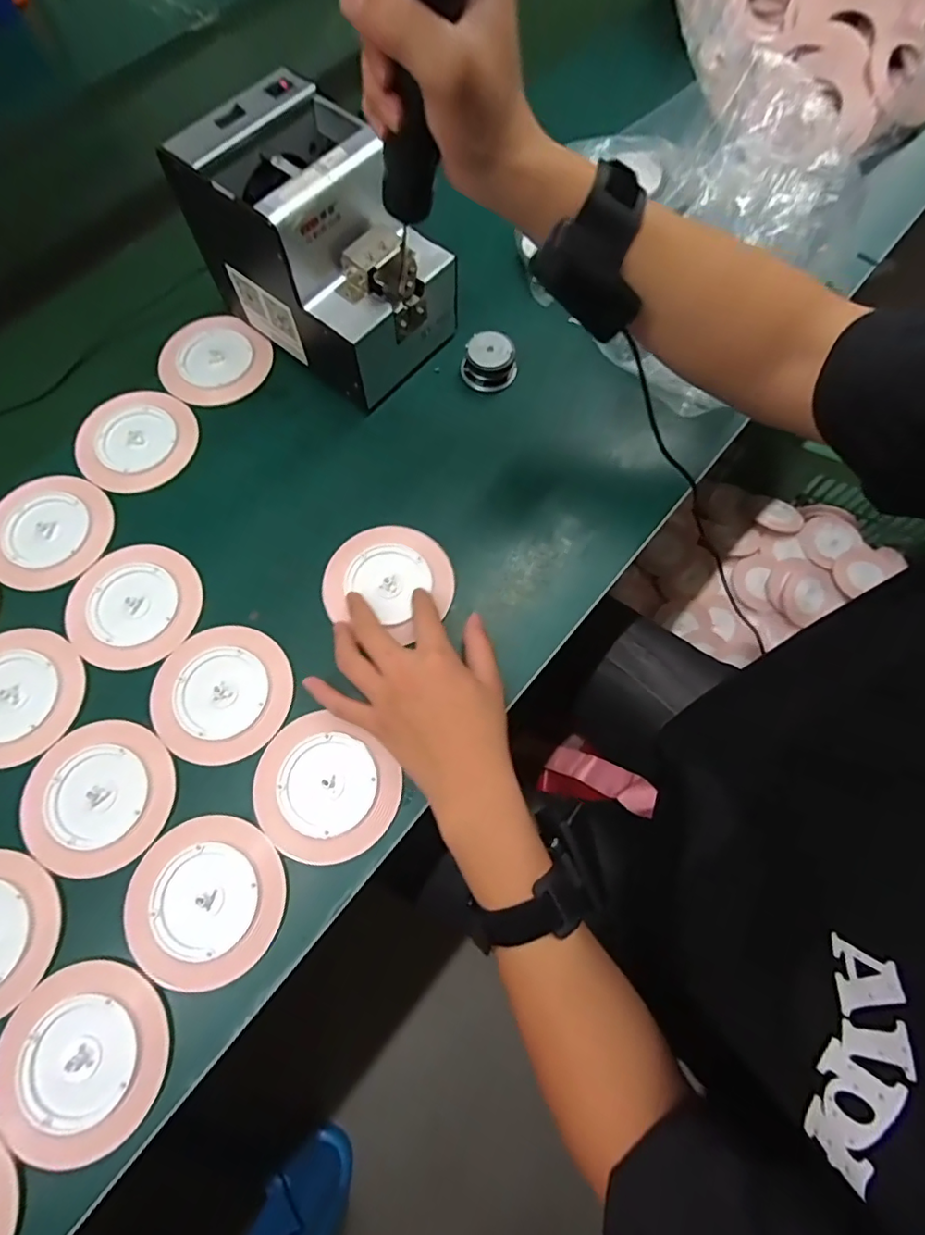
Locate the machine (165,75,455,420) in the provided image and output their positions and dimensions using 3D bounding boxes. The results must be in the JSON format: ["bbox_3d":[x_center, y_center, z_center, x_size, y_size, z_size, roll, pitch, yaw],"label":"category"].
[{"bbox_3d":[-0.109,-0.294,0.448,0.175,0.145,0.135,38,75,13],"label":"machine"}]

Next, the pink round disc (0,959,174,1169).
[{"bbox_3d":[-0.230,0.265,0.328,0.100,0.005,0.096,0,70,0],"label":"pink round disc"}]

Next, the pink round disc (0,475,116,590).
[{"bbox_3d":[-0.339,-0.070,0.446,0.097,0.010,0.096,0,70,0],"label":"pink round disc"}]

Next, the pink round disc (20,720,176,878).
[{"bbox_3d":[-0.252,0.123,0.378,0.099,0.004,0.097,0,70,0],"label":"pink round disc"}]

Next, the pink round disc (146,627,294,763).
[{"bbox_3d":[-0.178,0.056,0.403,0.101,0.004,0.096,0,70,0],"label":"pink round disc"}]

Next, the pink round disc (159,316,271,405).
[{"bbox_3d":[-0.228,-0.236,0.502,0.096,0.005,0.093,0,70,0],"label":"pink round disc"}]

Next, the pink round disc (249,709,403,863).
[{"bbox_3d":[-0.097,0.120,0.382,0.098,0.006,0.089,26,73,9],"label":"pink round disc"}]

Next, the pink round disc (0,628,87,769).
[{"bbox_3d":[-0.332,0.058,0.402,0.102,0.004,0.097,0,70,0],"label":"pink round disc"}]

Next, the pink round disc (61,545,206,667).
[{"bbox_3d":[-0.256,-0.011,0.424,0.096,0.004,0.097,0,70,0],"label":"pink round disc"}]

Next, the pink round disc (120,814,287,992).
[{"bbox_3d":[-0.170,0.185,0.358,0.101,0.004,0.097,0,70,0],"label":"pink round disc"}]

